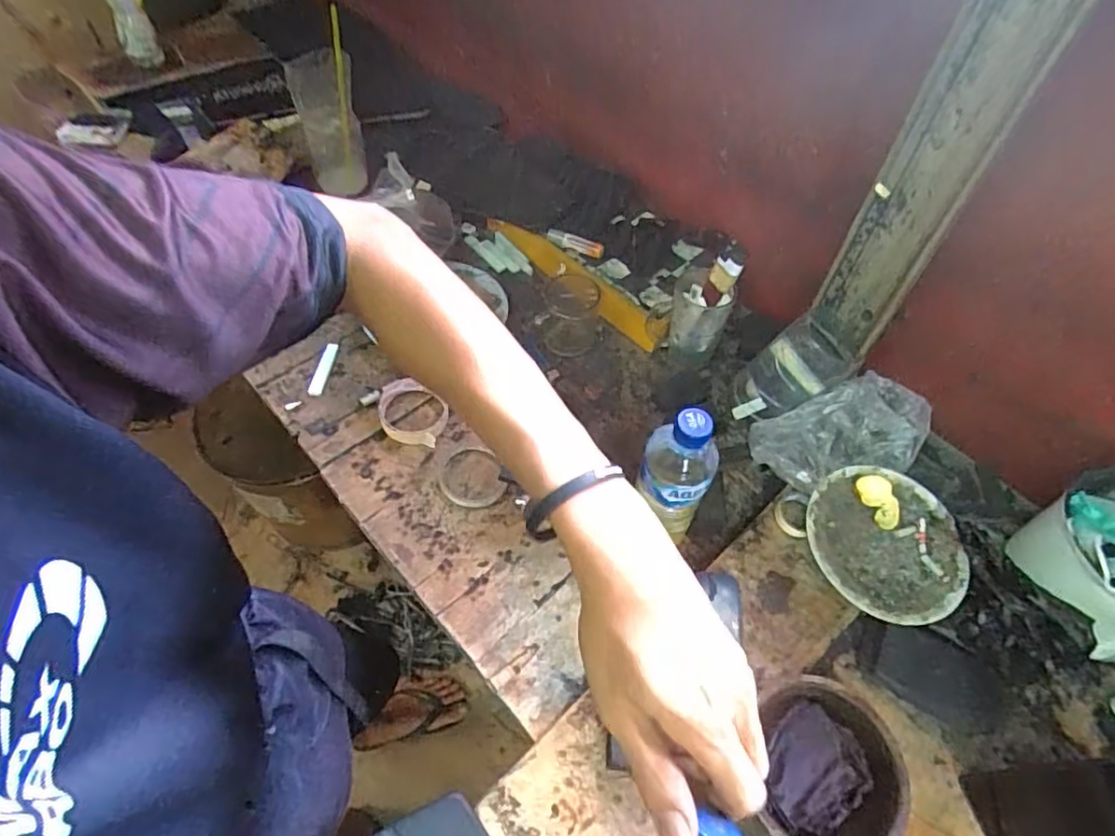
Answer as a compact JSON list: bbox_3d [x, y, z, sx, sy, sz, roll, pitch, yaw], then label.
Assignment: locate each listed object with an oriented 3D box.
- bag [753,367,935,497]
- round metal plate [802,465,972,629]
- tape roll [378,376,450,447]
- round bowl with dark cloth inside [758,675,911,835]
[{"bbox_3d":[0.329,0.016,0.684,0.222,0.087,0.094,-13,58,-11],"label":"bag"},{"bbox_3d":[0.357,0.132,0.652,0.167,0.018,0.162,1,56,-2],"label":"round metal plate"},{"bbox_3d":[-0.182,-0.007,0.750,0.092,0.016,0.079,16,57,8],"label":"tape roll"},{"bbox_3d":[0.234,0.312,0.534,0.135,0.049,0.142,9,56,3],"label":"round bowl with dark cloth inside"}]

